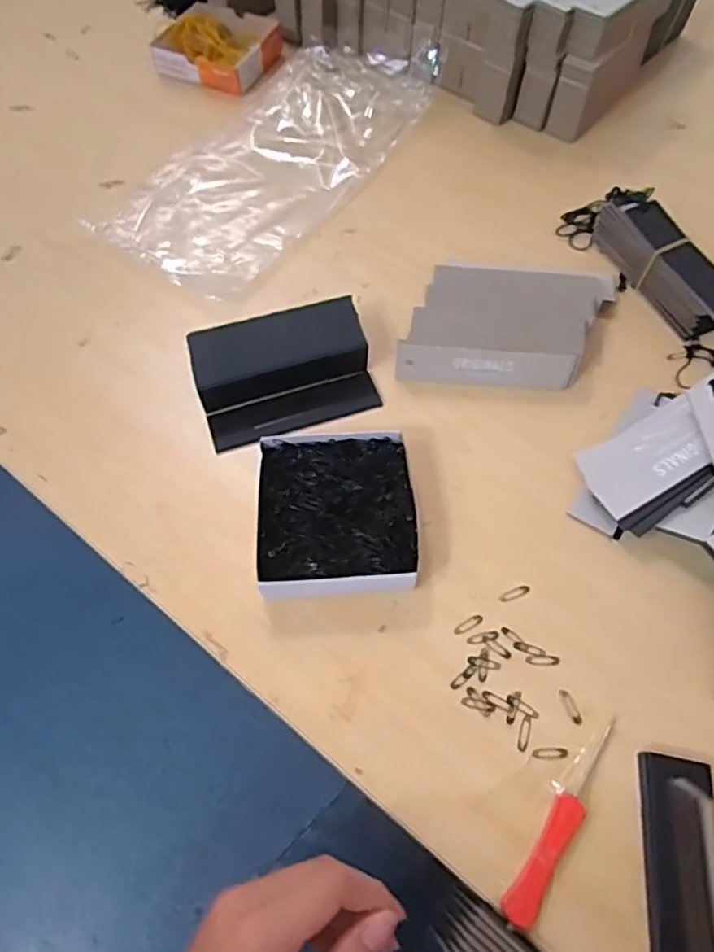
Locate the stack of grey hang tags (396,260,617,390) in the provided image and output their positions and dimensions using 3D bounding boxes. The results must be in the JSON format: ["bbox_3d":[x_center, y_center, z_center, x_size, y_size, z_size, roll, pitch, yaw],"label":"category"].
[{"bbox_3d":[0.116,-0.113,0.468,0.160,0.041,0.090,8,61,5],"label":"stack of grey hang tags"}]

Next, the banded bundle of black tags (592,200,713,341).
[{"bbox_3d":[0.249,-0.170,0.493,0.048,0.045,0.143,-28,64,-14],"label":"banded bundle of black tags"}]

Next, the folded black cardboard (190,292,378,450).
[{"bbox_3d":[-0.054,-0.079,0.451,0.124,0.029,0.087,-16,62,-8],"label":"folded black cardboard"}]

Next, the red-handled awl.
[{"bbox_3d":[0.108,0.175,0.316,0.016,0.007,0.111,31,65,17],"label":"red-handled awl"}]

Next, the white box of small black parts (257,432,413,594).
[{"bbox_3d":[-0.013,0.024,0.393,0.094,0.027,0.110,-2,60,-1],"label":"white box of small black parts"}]

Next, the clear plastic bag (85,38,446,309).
[{"bbox_3d":[-0.070,-0.314,0.583,0.163,0.031,0.367,31,65,17],"label":"clear plastic bag"}]

